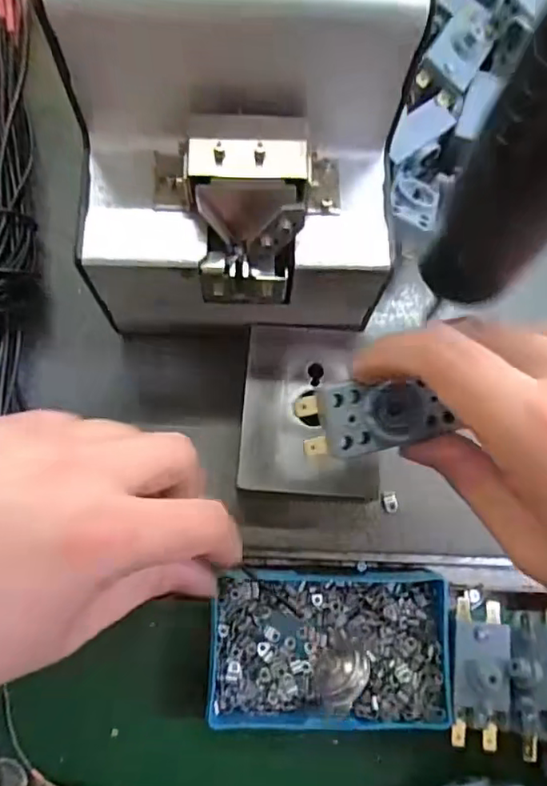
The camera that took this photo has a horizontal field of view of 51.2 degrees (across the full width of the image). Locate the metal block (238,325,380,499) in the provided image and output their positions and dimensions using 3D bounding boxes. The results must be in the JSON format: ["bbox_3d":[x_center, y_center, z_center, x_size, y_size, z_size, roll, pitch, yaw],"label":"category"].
[{"bbox_3d":[0.018,0.008,0.278,0.063,0.022,0.079,5,76,-2],"label":"metal block"}]

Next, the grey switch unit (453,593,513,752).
[{"bbox_3d":[0.101,0.137,0.278,0.027,0.025,0.065,6,76,-2],"label":"grey switch unit"}]

